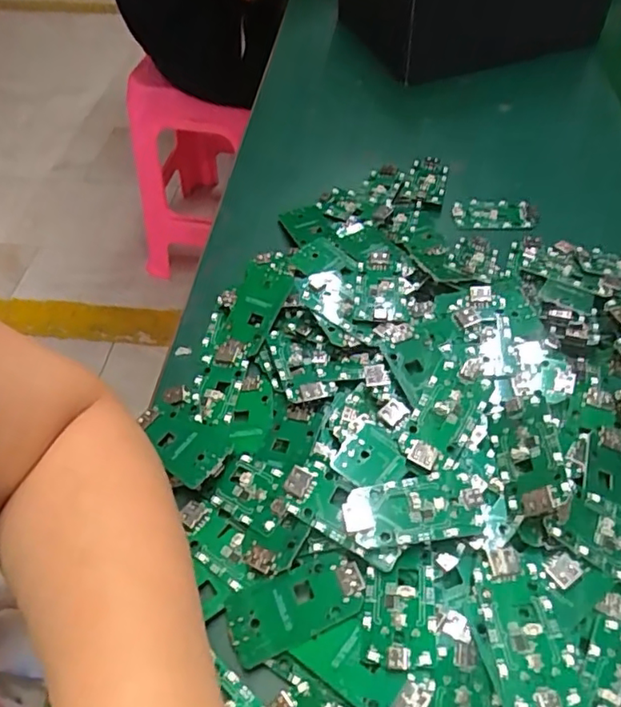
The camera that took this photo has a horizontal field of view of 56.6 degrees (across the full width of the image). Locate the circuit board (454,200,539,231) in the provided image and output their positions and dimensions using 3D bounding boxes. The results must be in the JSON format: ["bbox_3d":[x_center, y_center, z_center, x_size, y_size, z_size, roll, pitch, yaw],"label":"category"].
[{"bbox_3d":[0.143,-0.108,0.446,0.065,0.004,0.035,2,52,3],"label":"circuit board"}]

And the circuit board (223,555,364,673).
[{"bbox_3d":[-0.007,0.115,0.263,0.063,0.004,0.032,-23,54,-4],"label":"circuit board"}]

